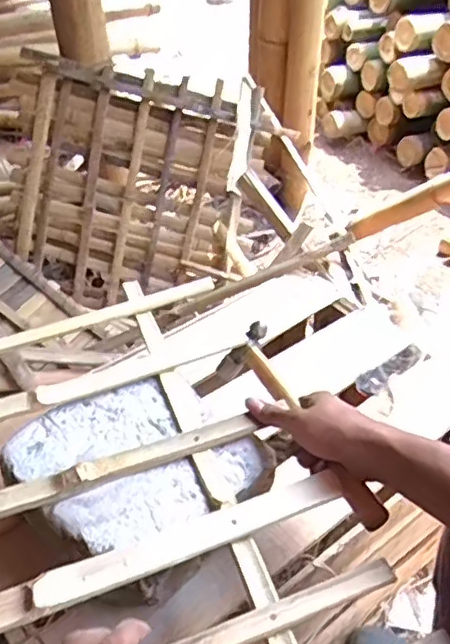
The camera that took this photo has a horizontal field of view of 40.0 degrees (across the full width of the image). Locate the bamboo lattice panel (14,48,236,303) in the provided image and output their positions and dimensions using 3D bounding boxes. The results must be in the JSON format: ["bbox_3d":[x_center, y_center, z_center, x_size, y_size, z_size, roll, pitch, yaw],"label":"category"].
[{"bbox_3d":[-0.207,-0.270,1.284,0.446,0.470,0.070,9,18,-1],"label":"bamboo lattice panel"}]

